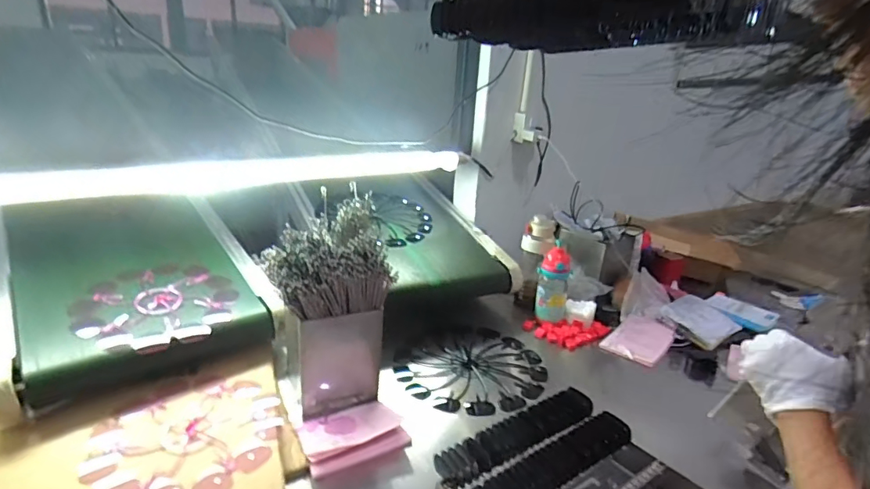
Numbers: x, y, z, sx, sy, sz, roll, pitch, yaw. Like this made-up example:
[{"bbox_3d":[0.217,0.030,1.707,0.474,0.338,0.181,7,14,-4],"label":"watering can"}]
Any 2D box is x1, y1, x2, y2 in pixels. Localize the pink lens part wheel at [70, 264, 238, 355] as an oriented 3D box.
[{"bbox_3d":[-0.556,0.117,0.976,0.279,0.027,0.225,-12,43,-33],"label":"pink lens part wheel"}]

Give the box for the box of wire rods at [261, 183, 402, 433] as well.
[{"bbox_3d":[-0.195,0.128,0.892,0.200,0.352,0.203,-2,22,-15],"label":"box of wire rods"}]

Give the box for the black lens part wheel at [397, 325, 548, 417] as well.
[{"bbox_3d":[0.088,0.273,1.075,0.331,0.040,0.283,-6,23,-24],"label":"black lens part wheel"}]

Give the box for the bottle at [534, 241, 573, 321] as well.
[{"bbox_3d":[0.306,0.096,1.250,0.077,0.187,0.066,7,21,8],"label":"bottle"}]

